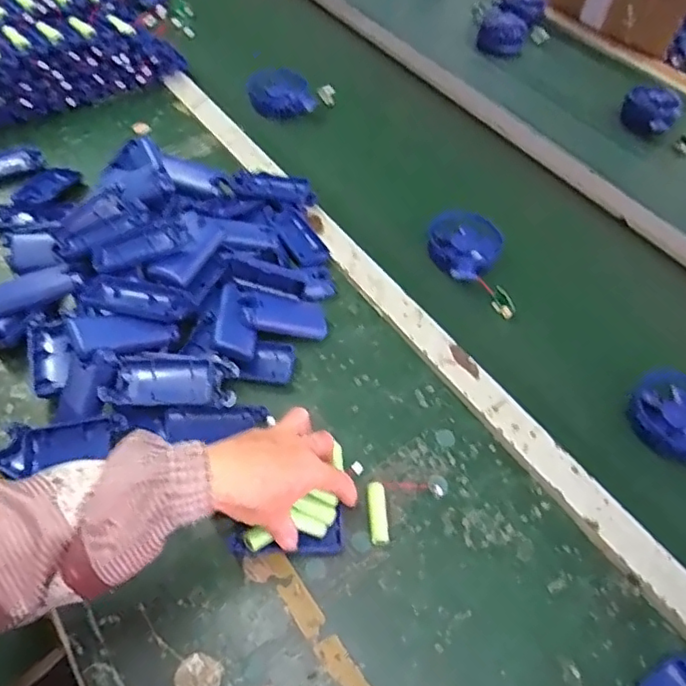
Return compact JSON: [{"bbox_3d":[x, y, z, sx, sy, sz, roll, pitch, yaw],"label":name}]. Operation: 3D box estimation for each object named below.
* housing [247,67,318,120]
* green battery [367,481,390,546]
[{"bbox_3d":[-0.091,-0.372,0.893,0.101,0.060,0.074,-6,53,-11],"label":"housing"},{"bbox_3d":[0.030,0.148,0.514,0.017,0.012,0.053,2,52,-5],"label":"green battery"}]

